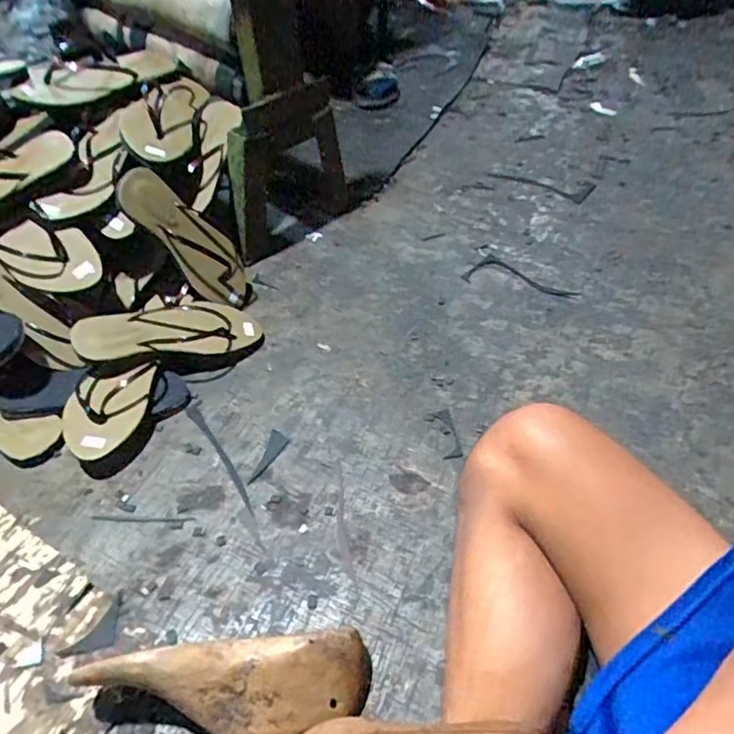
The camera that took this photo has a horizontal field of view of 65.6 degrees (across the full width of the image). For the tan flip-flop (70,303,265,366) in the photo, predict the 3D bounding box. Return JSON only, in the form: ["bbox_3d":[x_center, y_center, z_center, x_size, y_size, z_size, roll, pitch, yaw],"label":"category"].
[{"bbox_3d":[-0.268,-0.045,0.787,0.239,0.050,0.081,-3,69,-23],"label":"tan flip-flop"}]

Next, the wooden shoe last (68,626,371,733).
[{"bbox_3d":[-0.117,0.282,0.487,0.234,0.082,0.077,-7,47,-5],"label":"wooden shoe last"}]

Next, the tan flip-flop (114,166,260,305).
[{"bbox_3d":[-0.254,-0.183,0.833,0.049,0.245,0.083,-19,40,28],"label":"tan flip-flop"}]

